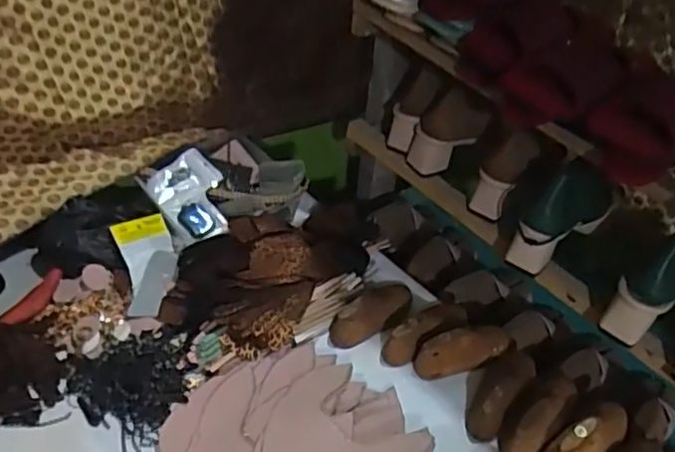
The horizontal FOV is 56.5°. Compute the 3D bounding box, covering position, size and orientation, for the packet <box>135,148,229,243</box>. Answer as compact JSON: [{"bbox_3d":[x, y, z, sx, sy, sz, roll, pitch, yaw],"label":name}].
[{"bbox_3d":[-0.208,-0.040,0.914,0.104,0.048,0.152,-24,50,-30],"label":"packet"}]

